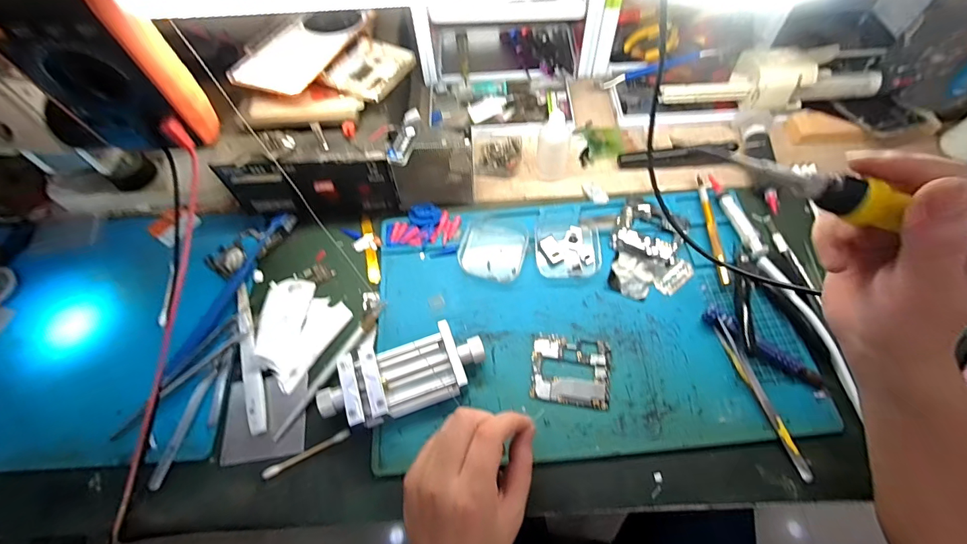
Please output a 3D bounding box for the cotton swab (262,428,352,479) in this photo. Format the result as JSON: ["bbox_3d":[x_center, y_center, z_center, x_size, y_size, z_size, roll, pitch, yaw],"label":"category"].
[{"bbox_3d":[-0.144,0.148,0.347,0.070,0.007,0.008,-26,63,-11],"label":"cotton swab"}]

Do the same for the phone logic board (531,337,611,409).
[{"bbox_3d":[0.076,0.086,0.371,0.065,0.004,0.058,5,62,5],"label":"phone logic board"}]

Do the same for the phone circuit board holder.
[{"bbox_3d":[-0.067,0.087,0.360,0.135,0.034,0.059,-19,62,-8],"label":"phone circuit board holder"}]

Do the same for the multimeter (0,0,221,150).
[{"bbox_3d":[-0.250,-0.150,0.259,0.090,0.171,0.046,-3,61,1],"label":"multimeter"}]

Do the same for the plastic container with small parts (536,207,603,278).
[{"bbox_3d":[0.086,-0.034,0.433,0.064,0.013,0.083,0,61,2],"label":"plastic container with small parts"}]

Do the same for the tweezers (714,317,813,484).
[{"bbox_3d":[0.229,0.101,0.350,0.009,0.012,0.130,-15,62,-6],"label":"tweezers"}]

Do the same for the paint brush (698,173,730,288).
[{"bbox_3d":[0.232,-0.046,0.430,0.009,0.006,0.132,2,61,4],"label":"paint brush"}]

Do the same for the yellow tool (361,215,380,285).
[{"bbox_3d":[-0.119,-0.026,0.443,0.013,0.004,0.084,-15,62,-5],"label":"yellow tool"}]

